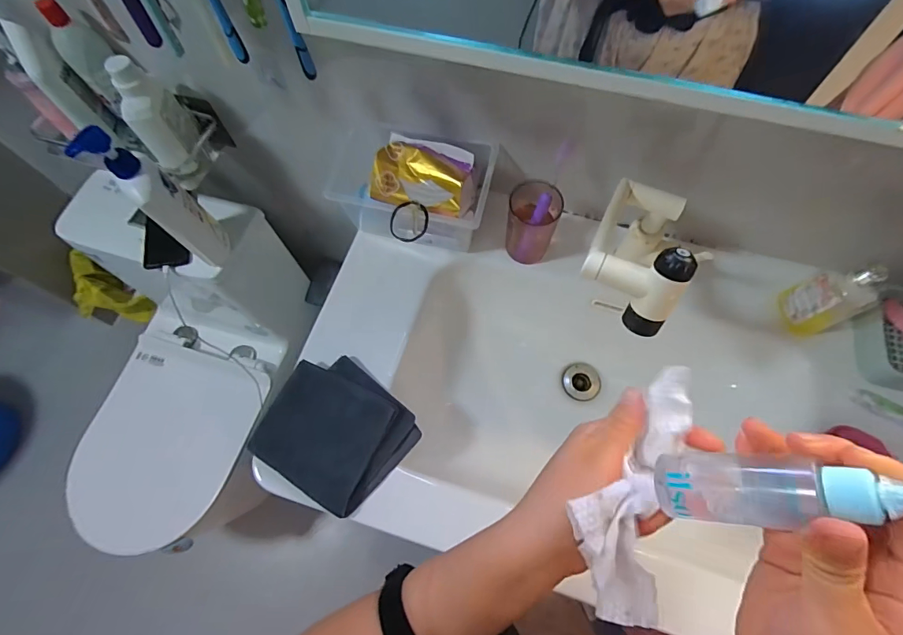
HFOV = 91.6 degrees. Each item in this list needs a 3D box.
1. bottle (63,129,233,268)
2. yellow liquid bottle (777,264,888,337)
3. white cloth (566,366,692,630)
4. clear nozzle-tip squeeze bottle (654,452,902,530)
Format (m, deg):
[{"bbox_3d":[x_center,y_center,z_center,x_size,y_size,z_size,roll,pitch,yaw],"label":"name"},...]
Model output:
[{"bbox_3d":[-0.430,-0.174,0.662,0.072,0.254,0.076,40,74,16],"label":"bottle"},{"bbox_3d":[0.484,-0.029,0.552,0.069,0.135,0.066,-24,69,-8],"label":"yellow liquid bottle"},{"bbox_3d":[0.112,0.103,0.267,0.063,0.045,0.144,21,76,10],"label":"white cloth"},{"bbox_3d":[0.164,0.082,0.207,0.033,0.124,0.036,25,63,-33],"label":"clear nozzle-tip squeeze bottle"}]

